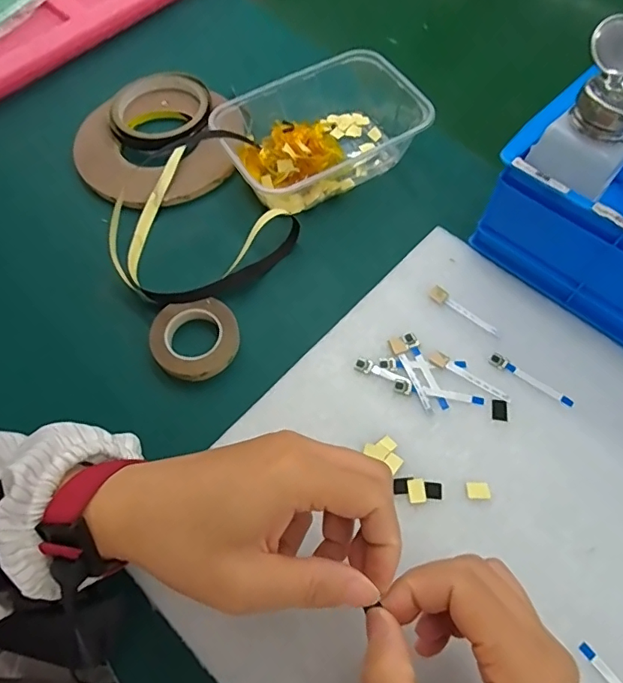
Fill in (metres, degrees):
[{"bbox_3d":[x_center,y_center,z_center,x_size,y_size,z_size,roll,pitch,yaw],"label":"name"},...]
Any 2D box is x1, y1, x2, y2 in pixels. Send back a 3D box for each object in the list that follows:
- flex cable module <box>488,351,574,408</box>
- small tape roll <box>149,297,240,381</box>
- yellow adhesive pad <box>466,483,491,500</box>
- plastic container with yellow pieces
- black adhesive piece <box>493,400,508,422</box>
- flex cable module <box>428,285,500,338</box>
[{"bbox_3d":[0.150,0.027,0.345,0.060,0.004,0.010,35,67,18],"label":"flex cable module"},{"bbox_3d":[-0.084,-0.001,0.368,0.061,0.019,0.059,0,62,0],"label":"small tape roll"},{"bbox_3d":[0.104,0.093,0.313,0.014,0.004,0.010,-2,62,2],"label":"yellow adhesive pad"},{"bbox_3d":[0.017,-0.185,0.436,0.176,0.047,0.117,-30,65,-14],"label":"plastic container with yellow pieces"},{"bbox_3d":[0.126,0.046,0.337,0.010,0.004,0.014,4,64,1],"label":"black adhesive piece"},{"bbox_3d":[0.113,-0.022,0.371,0.057,0.005,0.010,36,68,18],"label":"flex cable module"}]

